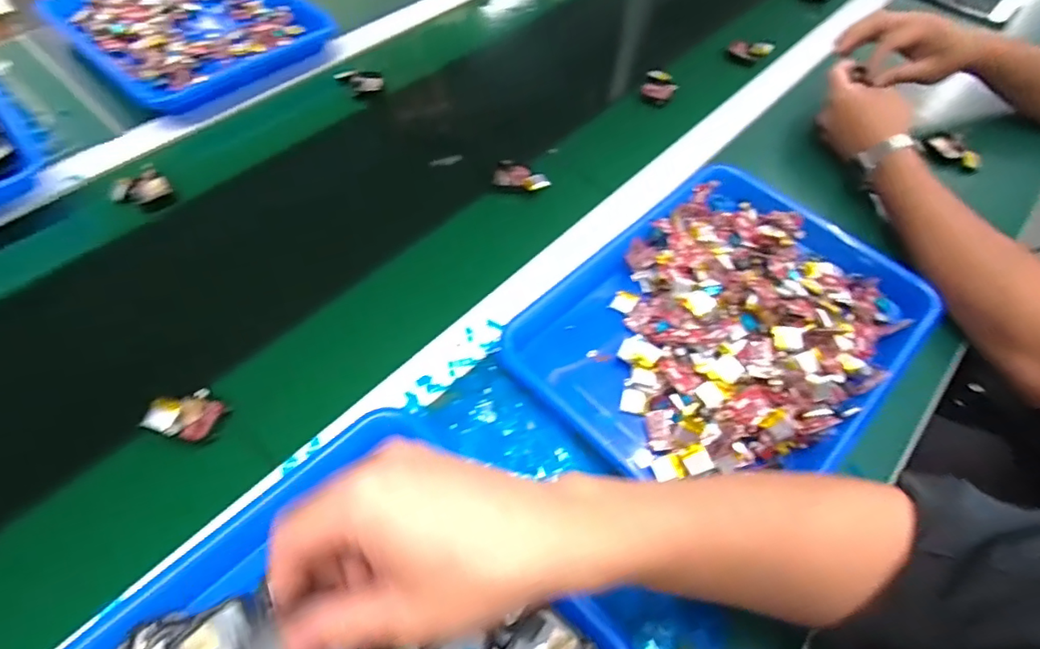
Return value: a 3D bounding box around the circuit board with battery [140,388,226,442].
[{"bbox_3d":[-0.252,0.065,0.403,0.044,0.015,0.038,13,59,5],"label":"circuit board with battery"}]

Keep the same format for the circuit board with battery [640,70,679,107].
[{"bbox_3d":[0.173,-0.294,0.663,0.041,0.011,0.058,17,59,8],"label":"circuit board with battery"}]

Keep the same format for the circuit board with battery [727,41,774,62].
[{"bbox_3d":[0.310,-0.365,0.714,0.062,0.010,0.027,1,58,-2],"label":"circuit board with battery"}]

